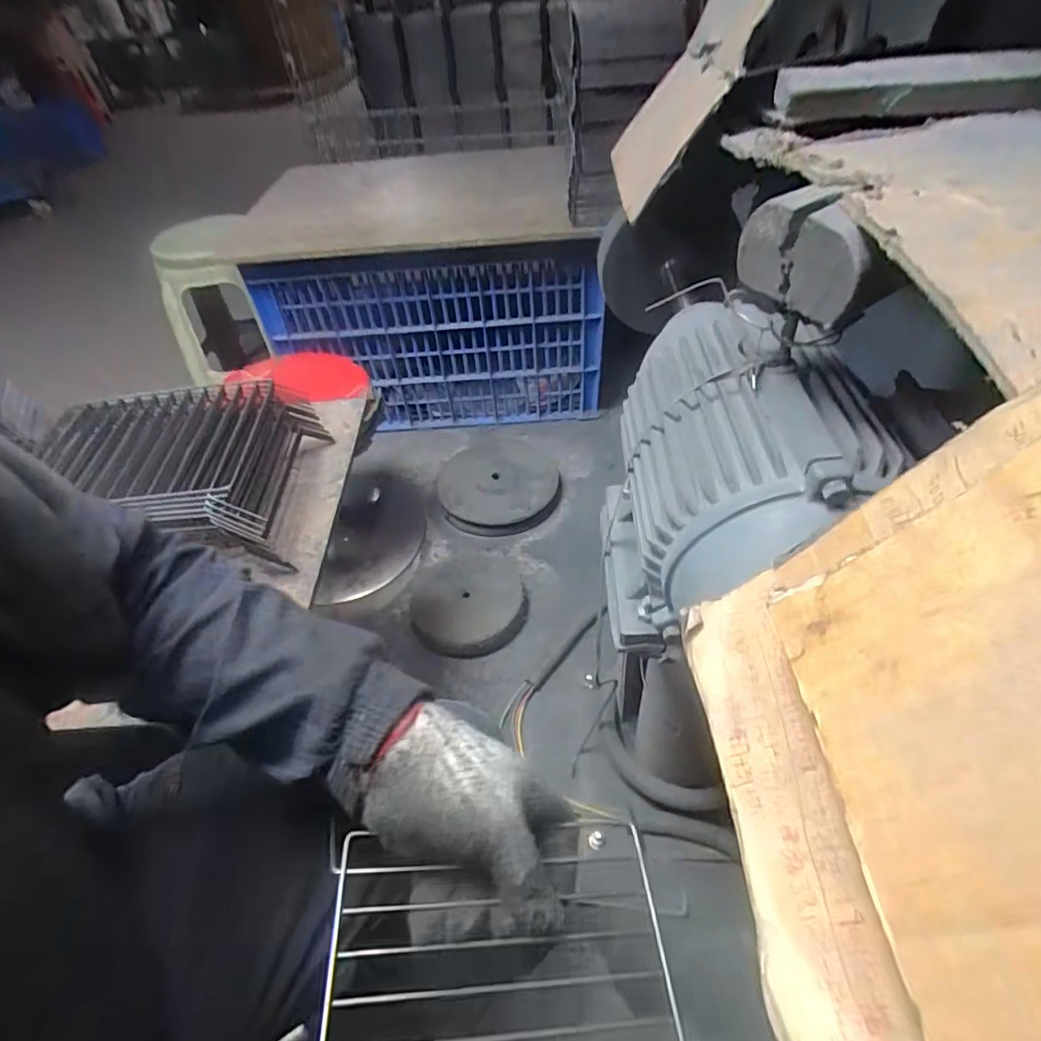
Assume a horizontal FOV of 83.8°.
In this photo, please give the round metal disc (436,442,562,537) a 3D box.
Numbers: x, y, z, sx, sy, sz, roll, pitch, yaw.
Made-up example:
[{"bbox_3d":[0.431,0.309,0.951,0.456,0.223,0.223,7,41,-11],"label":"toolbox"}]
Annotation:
[{"bbox_3d":[-0.055,-0.093,1.377,0.280,0.043,0.307,-3,46,3],"label":"round metal disc"}]

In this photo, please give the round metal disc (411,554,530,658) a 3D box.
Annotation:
[{"bbox_3d":[-0.106,0.157,1.167,0.229,0.063,0.230,-3,46,3],"label":"round metal disc"}]

